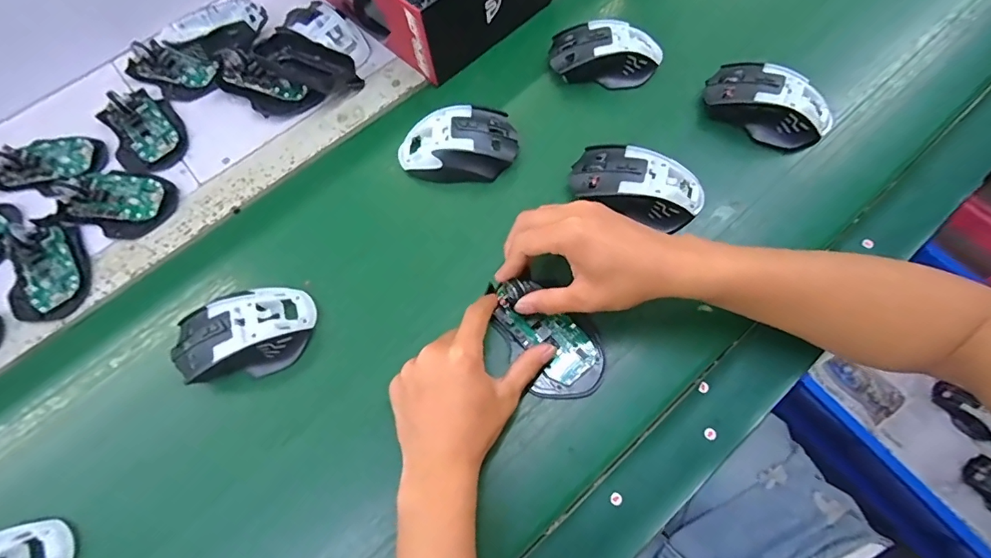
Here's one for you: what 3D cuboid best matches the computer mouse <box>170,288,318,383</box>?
[{"bbox_3d":[-0.213,0.046,0.396,0.116,0.036,0.073,-15,67,-3],"label":"computer mouse"}]

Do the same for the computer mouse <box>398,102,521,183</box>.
[{"bbox_3d":[-0.037,-0.128,0.456,0.113,0.038,0.069,-8,67,0],"label":"computer mouse"}]

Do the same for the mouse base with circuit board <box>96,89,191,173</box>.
[{"bbox_3d":[-0.379,-0.162,0.502,0.070,0.025,0.104,-36,70,-11],"label":"mouse base with circuit board"}]

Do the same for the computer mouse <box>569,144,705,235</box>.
[{"bbox_3d":[0.127,-0.084,0.424,0.115,0.040,0.059,20,70,11],"label":"computer mouse"}]

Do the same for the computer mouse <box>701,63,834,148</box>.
[{"bbox_3d":[0.260,-0.167,0.446,0.114,0.034,0.056,29,72,14],"label":"computer mouse"}]

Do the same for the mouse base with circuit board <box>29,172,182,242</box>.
[{"bbox_3d":[-0.390,-0.079,0.467,0.131,0.025,0.069,9,68,7],"label":"mouse base with circuit board"}]

